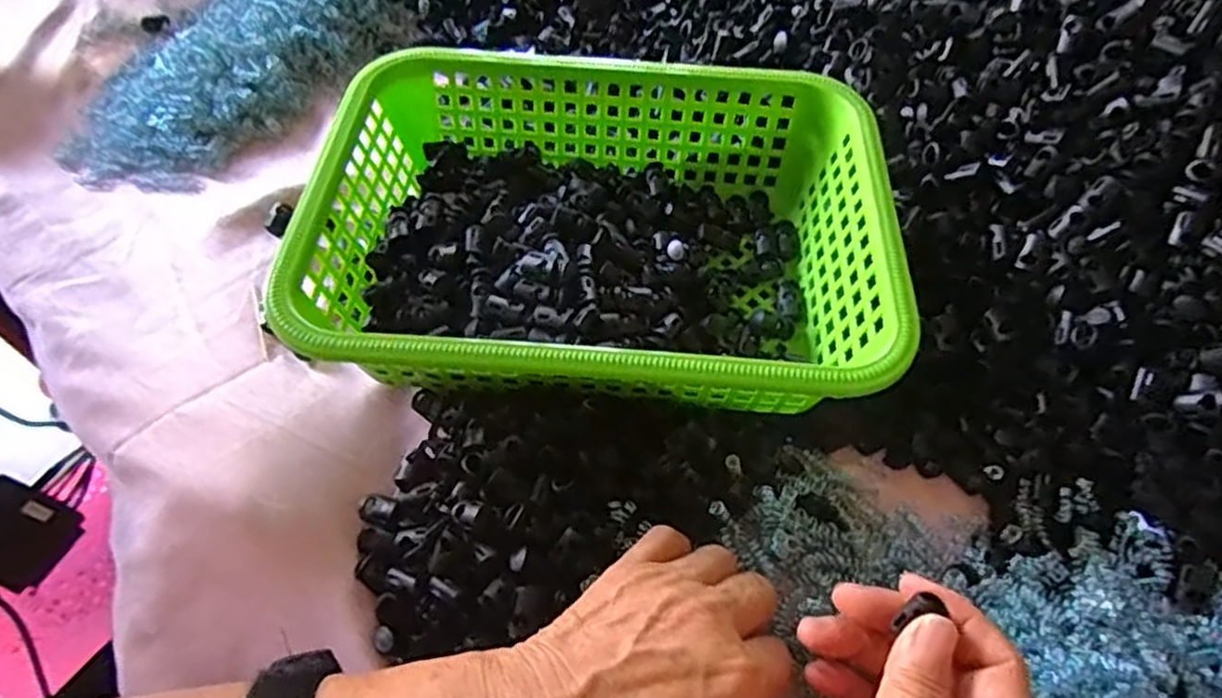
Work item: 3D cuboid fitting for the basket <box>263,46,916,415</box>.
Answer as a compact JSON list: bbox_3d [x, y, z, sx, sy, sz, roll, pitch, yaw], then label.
[{"bbox_3d":[-0.005,-0.060,0.404,0.296,0.080,0.216,4,56,0],"label":"basket"}]

